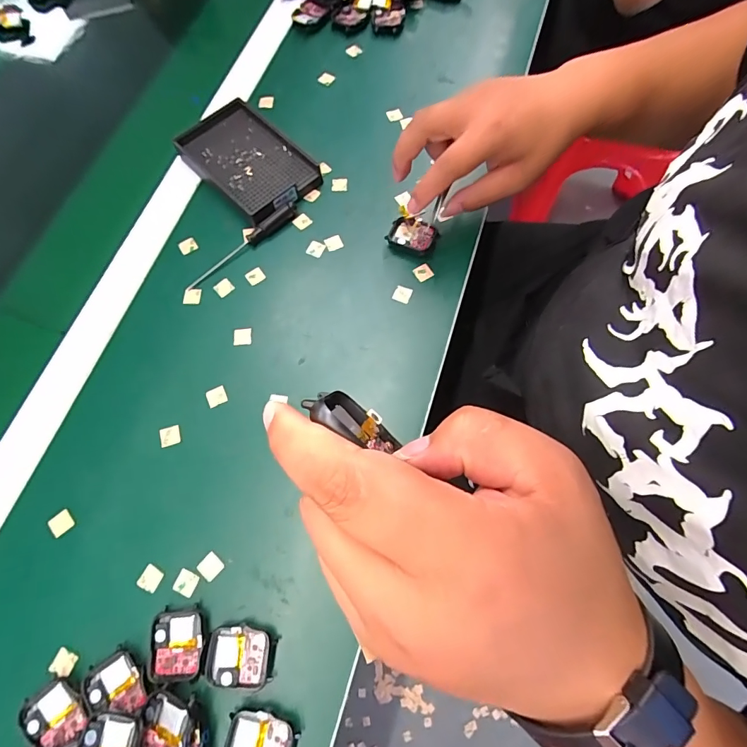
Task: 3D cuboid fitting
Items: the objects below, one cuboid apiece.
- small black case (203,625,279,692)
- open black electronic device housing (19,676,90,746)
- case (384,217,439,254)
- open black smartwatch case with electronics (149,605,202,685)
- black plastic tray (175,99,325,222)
[{"bbox_3d":[-0.093,0.199,0.293,0.046,0.008,0.038,3,70,2],"label":"small black case"},{"bbox_3d":[-0.215,0.232,0.284,0.040,0.011,0.039,-32,72,-10],"label":"open black electronic device housing"},{"bbox_3d":[0.038,-0.135,0.407,0.048,0.010,0.039,14,71,6],"label":"case"},{"bbox_3d":[-0.139,0.191,0.295,0.037,0.010,0.044,-5,70,-1],"label":"open black smartwatch case with electronics"},{"bbox_3d":[-0.129,-0.222,0.437,0.092,0.024,0.139,-43,75,-13],"label":"black plastic tray"}]

